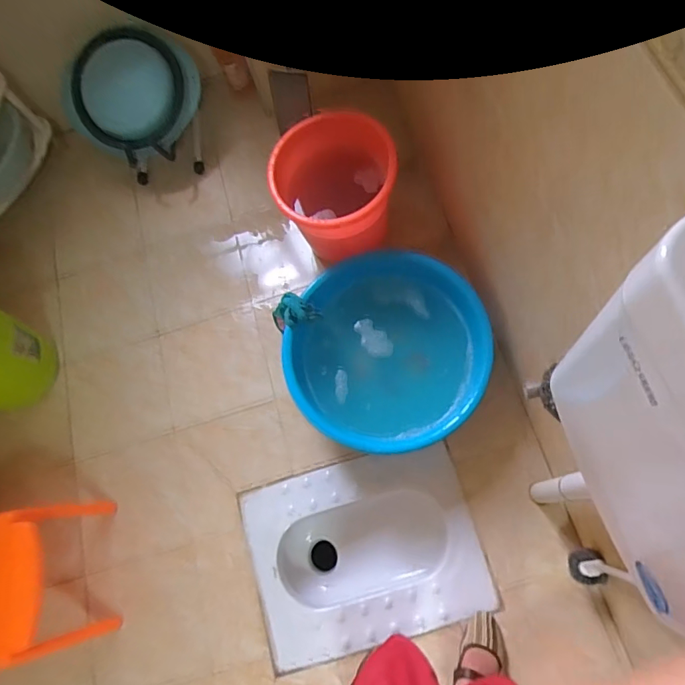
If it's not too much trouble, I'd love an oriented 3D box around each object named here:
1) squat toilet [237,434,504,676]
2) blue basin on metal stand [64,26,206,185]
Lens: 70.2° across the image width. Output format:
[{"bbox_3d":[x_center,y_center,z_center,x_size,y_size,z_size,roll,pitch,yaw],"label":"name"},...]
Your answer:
[{"bbox_3d":[0.058,0.525,1.265,0.555,0.165,0.424,-18,71,2],"label":"squat toilet"},{"bbox_3d":[-0.641,-0.728,1.541,0.427,0.313,0.300,-14,71,3],"label":"blue basin on metal stand"}]

